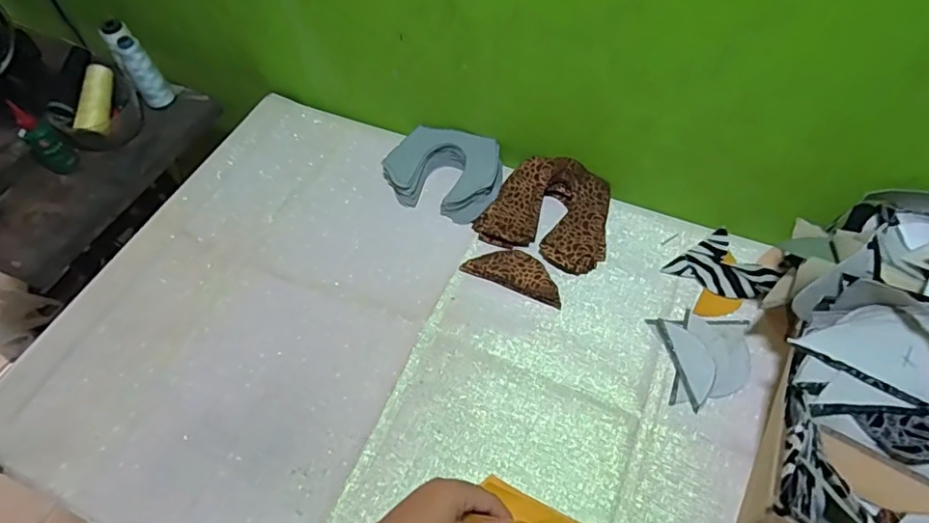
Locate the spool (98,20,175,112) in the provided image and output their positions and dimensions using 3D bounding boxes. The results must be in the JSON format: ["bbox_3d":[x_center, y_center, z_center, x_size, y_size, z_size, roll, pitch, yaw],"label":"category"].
[{"bbox_3d":[-0.510,-0.304,0.863,0.046,0.122,0.045,-35,62,-17],"label":"spool"}]

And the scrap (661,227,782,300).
[{"bbox_3d":[0.315,0.013,0.667,0.094,0.013,0.095,-31,61,-16],"label":"scrap"}]

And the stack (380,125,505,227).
[{"bbox_3d":[-0.026,-0.126,0.763,0.154,0.041,0.118,19,61,15],"label":"stack"}]

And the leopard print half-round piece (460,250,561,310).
[{"bbox_3d":[0.065,0.012,0.684,0.125,0.018,0.050,21,61,16],"label":"leopard print half-round piece"}]

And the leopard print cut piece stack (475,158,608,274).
[{"bbox_3d":[0.114,-0.068,0.718,0.164,0.042,0.138,23,62,17],"label":"leopard print cut piece stack"}]

